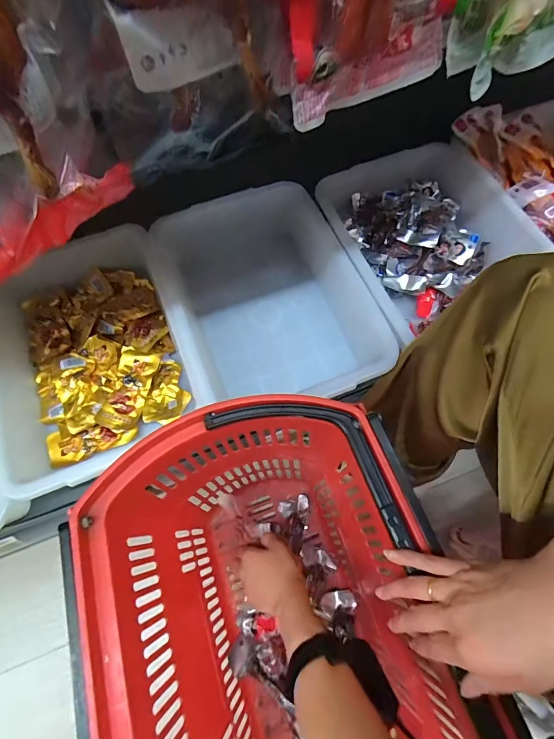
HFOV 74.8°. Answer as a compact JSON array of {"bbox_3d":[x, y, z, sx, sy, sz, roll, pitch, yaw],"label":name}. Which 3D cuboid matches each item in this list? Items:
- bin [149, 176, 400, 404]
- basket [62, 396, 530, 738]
[{"bbox_3d":[-0.025,-0.130,0.605,0.282,0.092,0.351,-20,67,-6],"label":"bin"},{"bbox_3d":[0.015,0.333,0.438,0.328,0.323,0.512,-17,66,-5],"label":"basket"}]

